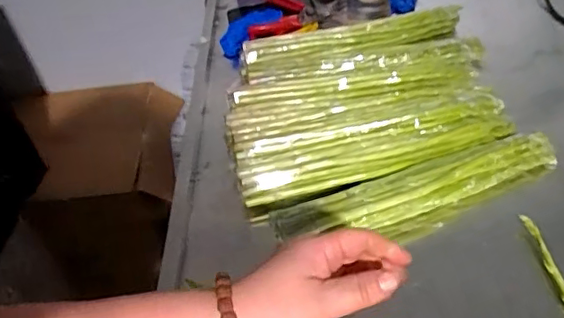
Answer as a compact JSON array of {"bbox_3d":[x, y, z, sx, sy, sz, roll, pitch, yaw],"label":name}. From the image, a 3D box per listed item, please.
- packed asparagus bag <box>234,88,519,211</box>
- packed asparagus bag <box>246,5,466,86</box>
[{"bbox_3d":[0.118,-0.027,0.751,0.360,0.027,0.092,-14,44,-5],"label":"packed asparagus bag"},{"bbox_3d":[0.113,-0.192,0.938,0.366,0.033,0.106,-15,44,-8],"label":"packed asparagus bag"}]

